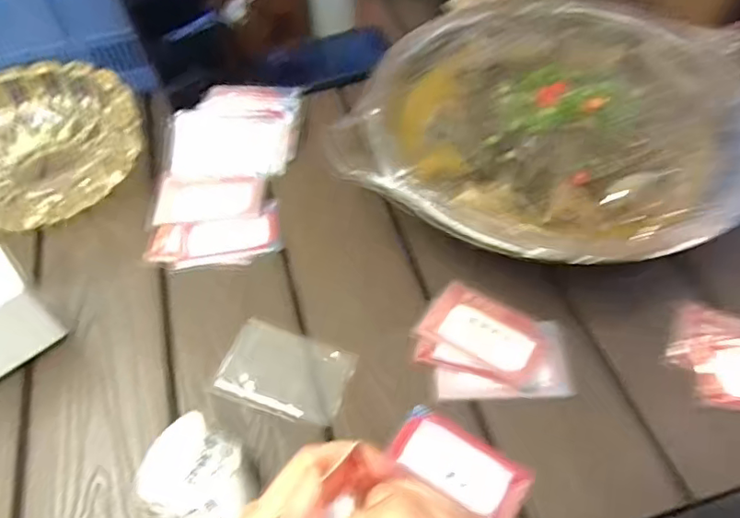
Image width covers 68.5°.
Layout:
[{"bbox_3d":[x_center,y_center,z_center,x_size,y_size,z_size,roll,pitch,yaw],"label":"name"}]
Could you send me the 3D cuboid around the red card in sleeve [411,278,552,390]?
[{"bbox_3d":[0.084,0.051,0.397,0.084,0.006,0.055,26,60,21],"label":"red card in sleeve"}]

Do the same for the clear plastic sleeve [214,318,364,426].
[{"bbox_3d":[-0.060,0.081,0.393,0.091,0.010,0.059,16,57,13],"label":"clear plastic sleeve"}]

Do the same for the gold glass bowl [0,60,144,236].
[{"bbox_3d":[-0.303,-0.101,0.492,0.168,0.056,0.174,-1,55,1],"label":"gold glass bowl"}]

